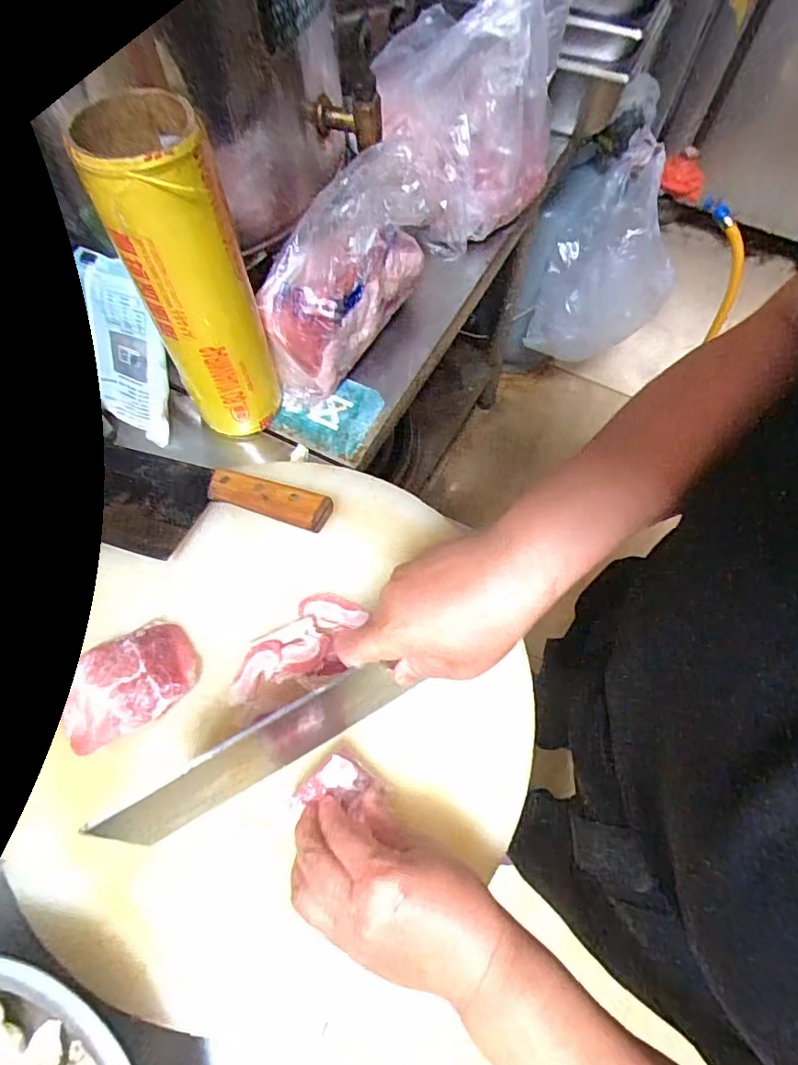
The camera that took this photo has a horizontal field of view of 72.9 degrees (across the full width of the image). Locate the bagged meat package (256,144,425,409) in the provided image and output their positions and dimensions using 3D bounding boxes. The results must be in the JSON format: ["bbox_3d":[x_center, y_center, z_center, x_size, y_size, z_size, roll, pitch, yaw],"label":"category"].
[{"bbox_3d":[-0.054,-0.254,0.538,0.090,0.142,0.216,26,69,11],"label":"bagged meat package"}]

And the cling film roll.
[{"bbox_3d":[-0.164,-0.195,0.448,0.085,0.263,0.085,0,67,1],"label":"cling film roll"}]

